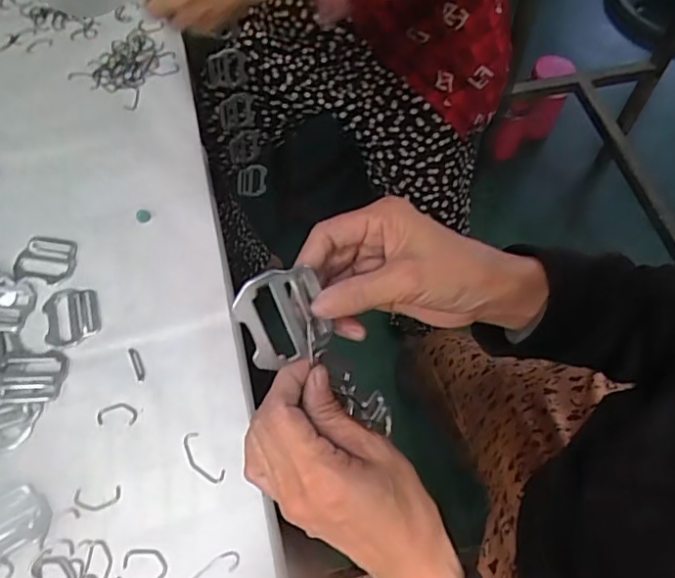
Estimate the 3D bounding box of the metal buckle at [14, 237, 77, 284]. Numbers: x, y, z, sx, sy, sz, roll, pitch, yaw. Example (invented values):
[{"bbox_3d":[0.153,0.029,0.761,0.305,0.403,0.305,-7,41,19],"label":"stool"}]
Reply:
[{"bbox_3d":[-0.278,-0.028,0.548,0.055,0.004,0.049,5,62,3],"label":"metal buckle"}]

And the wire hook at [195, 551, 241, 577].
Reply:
[{"bbox_3d":[-0.093,0.208,0.413,0.050,0.004,0.015,-38,67,-18],"label":"wire hook"}]

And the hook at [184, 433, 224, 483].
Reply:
[{"bbox_3d":[-0.109,0.136,0.458,0.018,0.004,0.048,-37,67,-17],"label":"hook"}]

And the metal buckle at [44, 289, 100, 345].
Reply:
[{"bbox_3d":[-0.244,0.023,0.524,0.046,0.004,0.058,-16,62,-8],"label":"metal buckle"}]

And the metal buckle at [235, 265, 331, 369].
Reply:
[{"bbox_3d":[-0.028,0.015,0.308,0.047,0.056,0.008,-20,28,-18],"label":"metal buckle"}]

